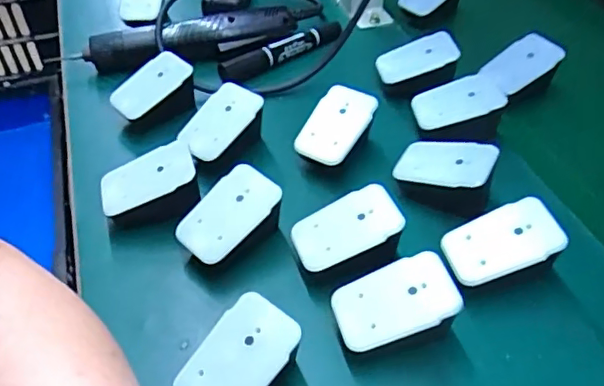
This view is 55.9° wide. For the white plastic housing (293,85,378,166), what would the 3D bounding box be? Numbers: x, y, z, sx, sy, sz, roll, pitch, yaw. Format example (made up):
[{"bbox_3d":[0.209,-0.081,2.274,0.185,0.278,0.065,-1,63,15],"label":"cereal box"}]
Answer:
[{"bbox_3d":[0.026,-0.053,0.438,0.042,0.008,0.065,28,76,16],"label":"white plastic housing"}]

